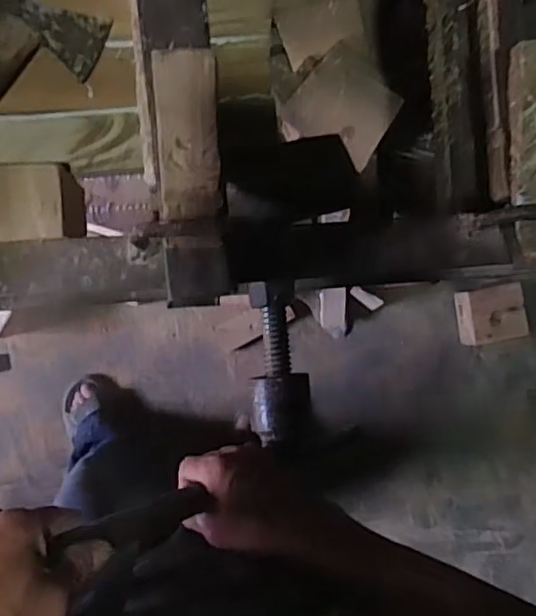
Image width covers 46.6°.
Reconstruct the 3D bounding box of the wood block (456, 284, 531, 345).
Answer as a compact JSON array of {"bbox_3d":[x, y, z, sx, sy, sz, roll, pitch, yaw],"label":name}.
[{"bbox_3d":[0.462,0.013,1.289,0.114,0.076,0.112,-12,91,-1],"label":"wood block"}]

